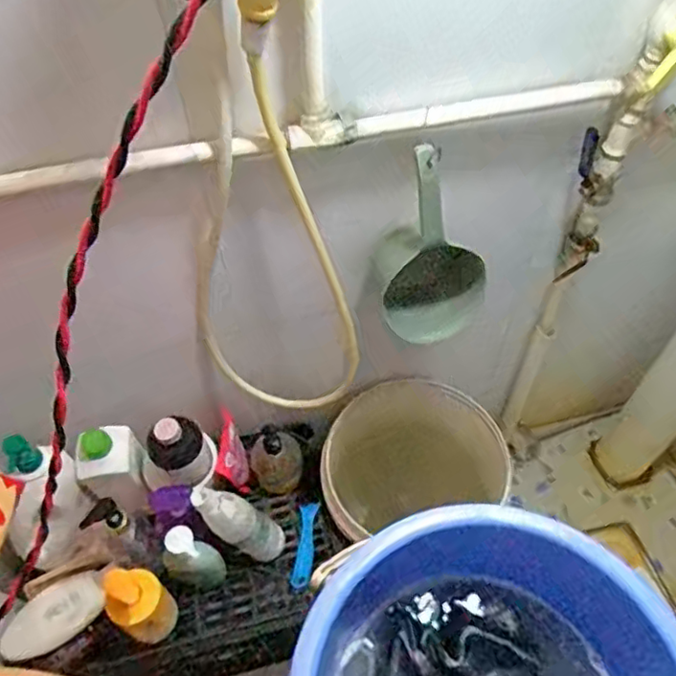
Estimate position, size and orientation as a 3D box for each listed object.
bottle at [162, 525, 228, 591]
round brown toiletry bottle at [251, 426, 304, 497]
[{"bbox_3d":[-0.220,0.338,0.936,0.086,0.180,0.046,11,55,9],"label":"bottle"},{"bbox_3d":[-0.102,0.210,1.026,0.066,0.142,0.075,35,62,23],"label":"round brown toiletry bottle"}]

